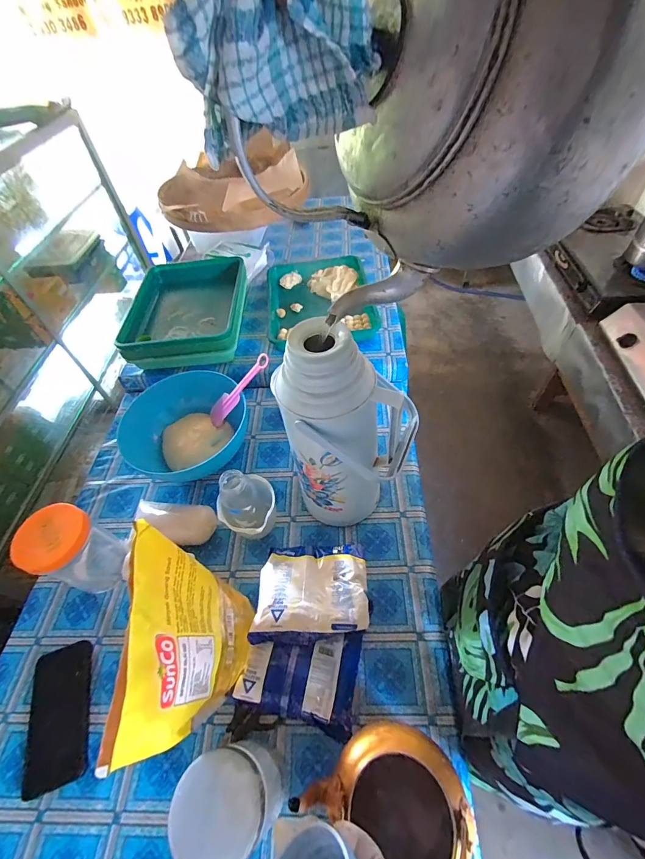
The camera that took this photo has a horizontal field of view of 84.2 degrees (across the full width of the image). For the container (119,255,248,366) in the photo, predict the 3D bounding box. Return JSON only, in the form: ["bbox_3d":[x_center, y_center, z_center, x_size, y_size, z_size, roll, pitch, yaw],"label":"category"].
[{"bbox_3d":[-0.349,-0.337,0.956,0.272,0.074,0.405,-5,53,1],"label":"container"}]

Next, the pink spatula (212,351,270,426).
[{"bbox_3d":[-0.169,-0.082,0.719,0.186,0.018,0.044,-45,53,21],"label":"pink spatula"}]

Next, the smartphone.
[{"bbox_3d":[-0.377,0.404,0.510,0.080,0.013,0.166,-18,54,-8],"label":"smartphone"}]

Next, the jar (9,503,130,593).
[{"bbox_3d":[-0.384,0.195,0.567,0.084,0.157,0.091,-3,53,3],"label":"jar"}]

